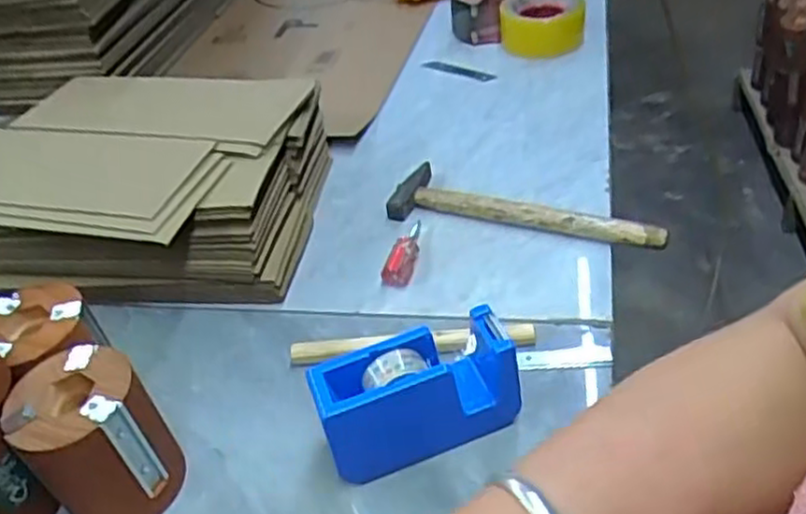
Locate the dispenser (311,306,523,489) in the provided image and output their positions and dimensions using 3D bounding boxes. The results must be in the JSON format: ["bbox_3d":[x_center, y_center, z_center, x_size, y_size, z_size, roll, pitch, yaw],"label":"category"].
[{"bbox_3d":[0.009,0.088,0.480,0.129,0.071,0.054,-19,40,-11],"label":"dispenser"}]

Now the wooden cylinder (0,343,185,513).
[{"bbox_3d":[-0.192,0.117,0.469,0.078,0.097,0.077,-25,43,-18],"label":"wooden cylinder"}]

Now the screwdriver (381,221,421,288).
[{"bbox_3d":[0.004,-0.006,0.639,0.024,0.020,0.077,8,42,21],"label":"screwdriver"}]

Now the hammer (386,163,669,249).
[{"bbox_3d":[0.109,-0.047,0.661,0.243,0.032,0.067,8,42,21],"label":"hammer"}]

